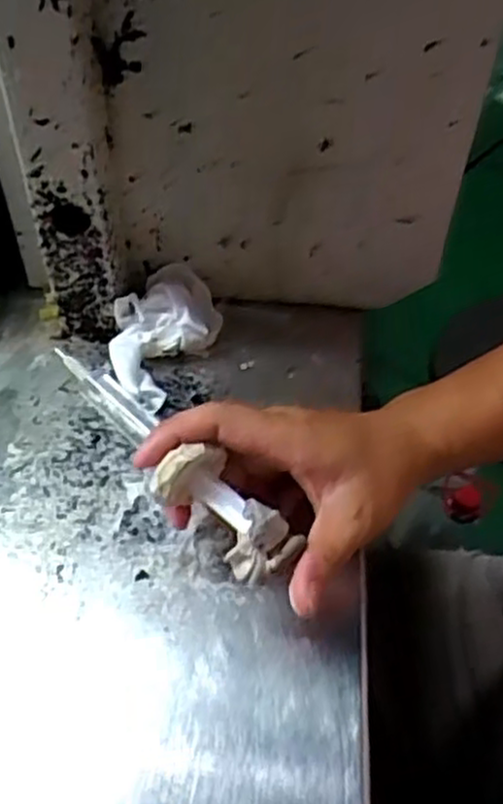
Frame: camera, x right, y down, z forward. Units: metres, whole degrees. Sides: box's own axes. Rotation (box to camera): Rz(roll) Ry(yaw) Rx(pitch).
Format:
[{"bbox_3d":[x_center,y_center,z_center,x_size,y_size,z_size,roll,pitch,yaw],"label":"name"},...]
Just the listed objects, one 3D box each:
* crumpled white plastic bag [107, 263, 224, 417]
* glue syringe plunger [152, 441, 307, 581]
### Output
[{"bbox_3d":[-0.058,-0.045,0.485,0.056,0.034,0.095,23,54,16],"label":"crumpled white plastic bag"},{"bbox_3d":[-0.010,0.051,0.356,0.069,0.033,0.036,40,59,11],"label":"glue syringe plunger"}]

